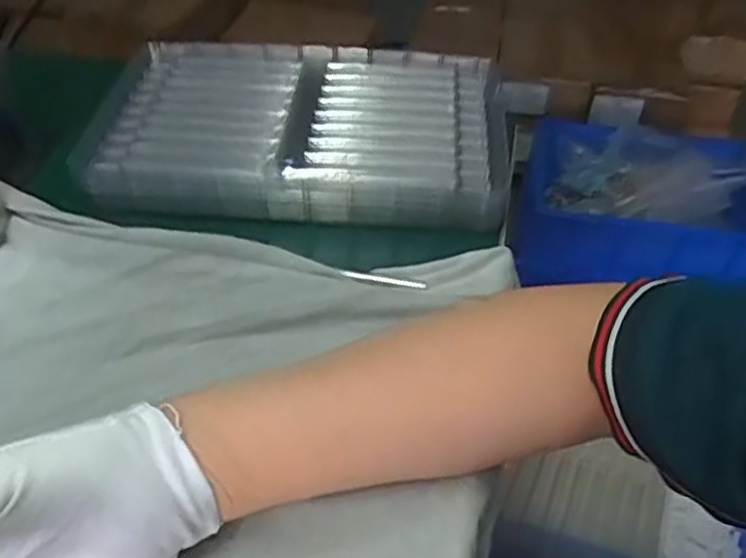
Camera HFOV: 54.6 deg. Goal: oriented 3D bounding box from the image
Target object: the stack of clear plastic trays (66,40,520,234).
[{"bbox_3d":[-0.053,-0.113,0.520,0.295,0.031,0.185,6,43,5],"label":"stack of clear plastic trays"}]

